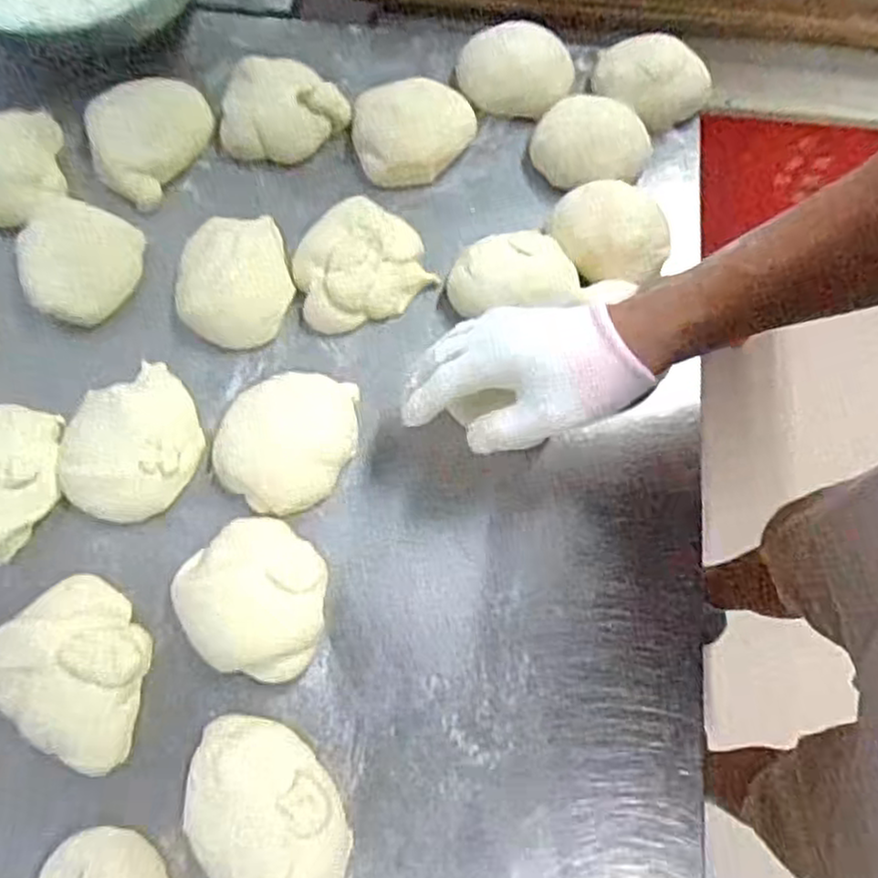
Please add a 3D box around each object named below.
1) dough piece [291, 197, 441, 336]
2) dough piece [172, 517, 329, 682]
[{"bbox_3d":[-0.067,-0.150,0.610,0.107,0.038,0.100,-15,67,-6],"label":"dough piece"},{"bbox_3d":[-0.133,0.106,0.509,0.106,0.046,0.106,0,66,1],"label":"dough piece"}]

